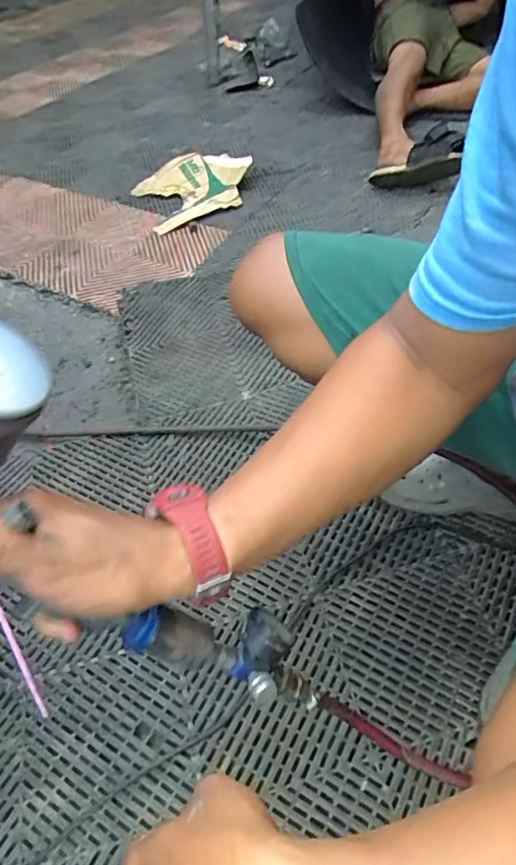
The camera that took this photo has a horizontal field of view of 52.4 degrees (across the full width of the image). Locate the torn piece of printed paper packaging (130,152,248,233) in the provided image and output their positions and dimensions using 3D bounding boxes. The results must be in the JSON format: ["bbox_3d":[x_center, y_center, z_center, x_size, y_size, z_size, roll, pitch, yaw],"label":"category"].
[{"bbox_3d":[-0.185,-0.701,1.483,0.350,0.065,0.279,-28,54,-19],"label":"torn piece of printed paper packaging"}]

